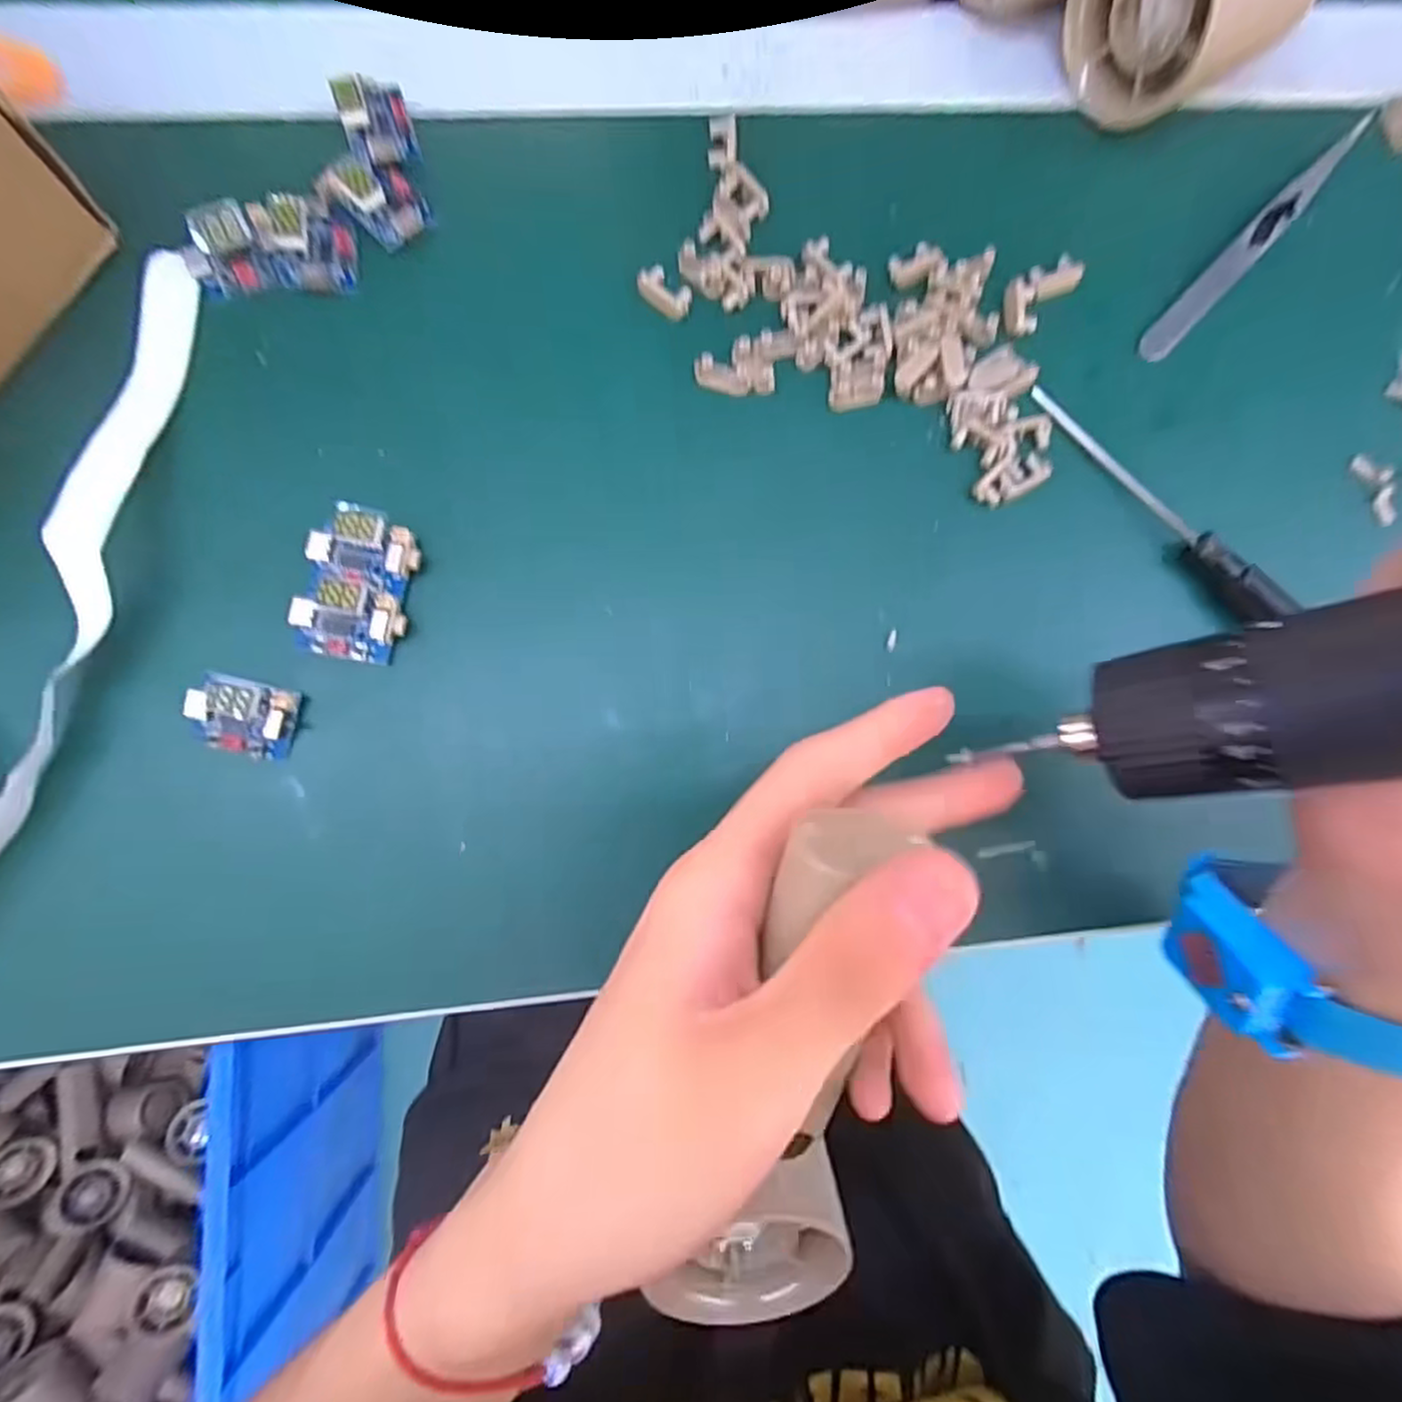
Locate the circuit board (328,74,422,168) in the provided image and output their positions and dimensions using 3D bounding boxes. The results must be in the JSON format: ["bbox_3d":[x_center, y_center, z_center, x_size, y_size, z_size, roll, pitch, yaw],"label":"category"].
[{"bbox_3d":[-0.109,-0.195,0.237,0.022,0.011,0.029,-15,85,-6],"label":"circuit board"}]

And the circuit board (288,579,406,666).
[{"bbox_3d":[-0.109,-0.024,0.218,0.033,0.015,0.022,11,83,-3],"label":"circuit board"}]

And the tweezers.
[{"bbox_3d":[0.205,-0.170,0.259,0.011,0.007,0.123,44,83,1],"label":"tweezers"}]

